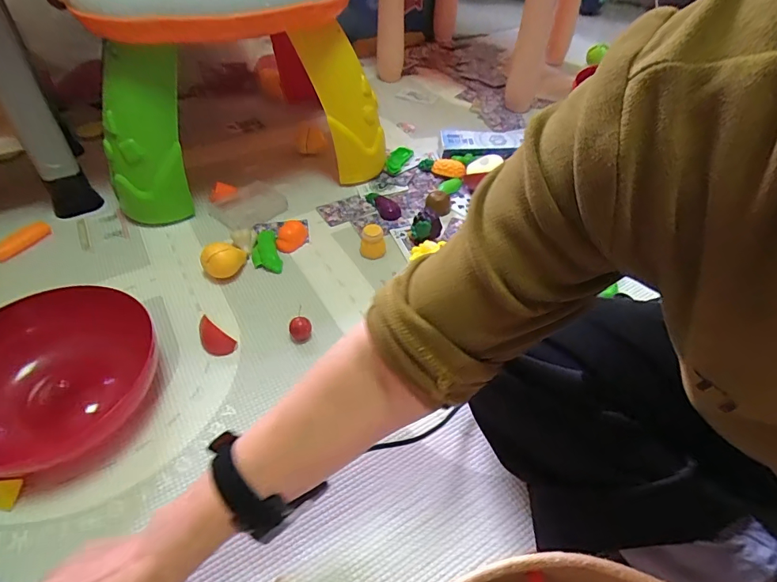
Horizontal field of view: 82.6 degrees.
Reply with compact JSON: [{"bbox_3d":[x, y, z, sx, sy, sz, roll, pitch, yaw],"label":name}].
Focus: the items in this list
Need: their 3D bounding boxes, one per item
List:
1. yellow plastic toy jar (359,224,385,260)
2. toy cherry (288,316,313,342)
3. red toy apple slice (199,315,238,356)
[{"bbox_3d":[-0.024,-0.072,0.650,0.036,0.044,0.031,-3,47,-4],"label":"yellow plastic toy jar"},{"bbox_3d":[-0.109,0.048,0.549,0.027,0.024,0.021,-10,48,-10],"label":"toy cherry"},{"bbox_3d":[-0.211,0.058,0.534,0.052,0.026,0.026,27,52,22],"label":"red toy apple slice"}]

